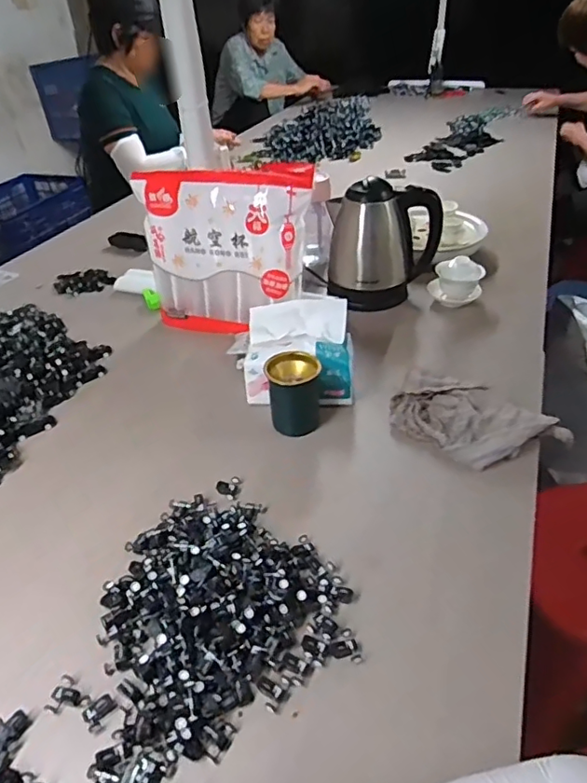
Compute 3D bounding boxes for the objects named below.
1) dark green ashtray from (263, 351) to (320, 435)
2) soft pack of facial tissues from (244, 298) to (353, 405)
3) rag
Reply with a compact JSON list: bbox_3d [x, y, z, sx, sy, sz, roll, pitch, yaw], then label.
[{"bbox_3d":[0.000,0.002,0.777,0.071,0.092,0.069,-1,40,1],"label":"dark green ashtray"},{"bbox_3d":[0.010,-0.054,0.827,0.158,0.113,0.135,2,40,4],"label":"soft pack of facial tissues"},{"bbox_3d":[0.246,0.047,0.747,0.239,0.051,0.118,19,44,23],"label":"rag"}]

